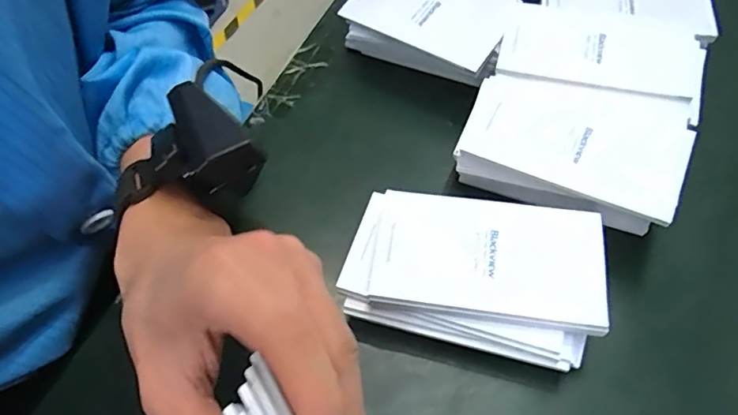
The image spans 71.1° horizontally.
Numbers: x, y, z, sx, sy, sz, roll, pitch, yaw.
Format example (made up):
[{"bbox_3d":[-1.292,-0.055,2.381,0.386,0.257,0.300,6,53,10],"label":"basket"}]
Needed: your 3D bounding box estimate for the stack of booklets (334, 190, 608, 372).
[{"bbox_3d":[0.058,0.034,0.292,0.136,0.041,0.094,10,55,6],"label":"stack of booklets"}]

